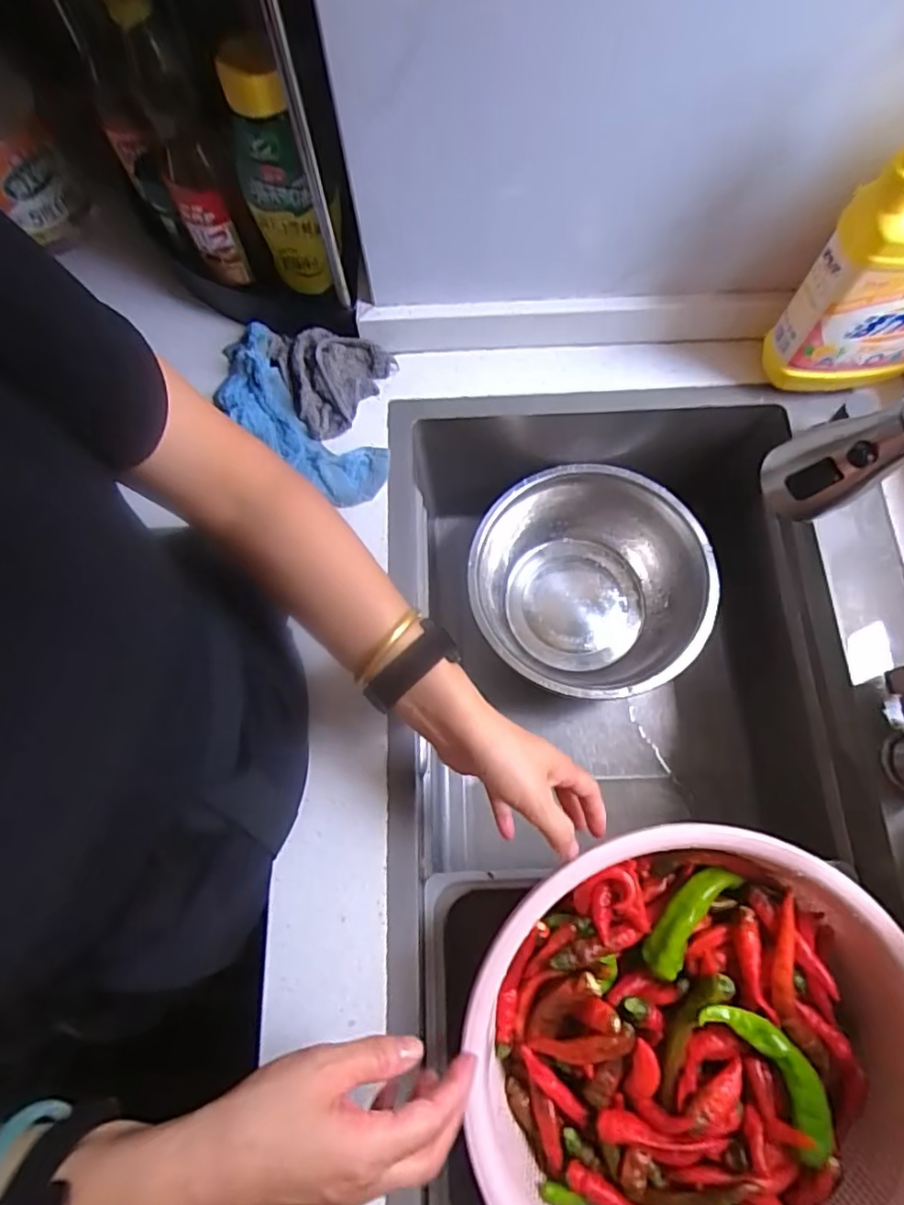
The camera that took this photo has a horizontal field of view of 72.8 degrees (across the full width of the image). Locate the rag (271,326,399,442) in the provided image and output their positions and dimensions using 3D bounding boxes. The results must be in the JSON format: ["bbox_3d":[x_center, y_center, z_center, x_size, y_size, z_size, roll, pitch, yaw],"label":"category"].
[{"bbox_3d":[-0.113,-0.226,0.591,0.104,0.038,0.116,-27,73,-7],"label":"rag"}]

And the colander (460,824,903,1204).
[{"bbox_3d":[0.166,0.312,0.410,0.294,0.096,0.295,-1,72,2],"label":"colander"}]

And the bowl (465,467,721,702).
[{"bbox_3d":[0.150,-0.011,0.688,0.248,0.128,0.241,-1,72,2],"label":"bowl"}]

